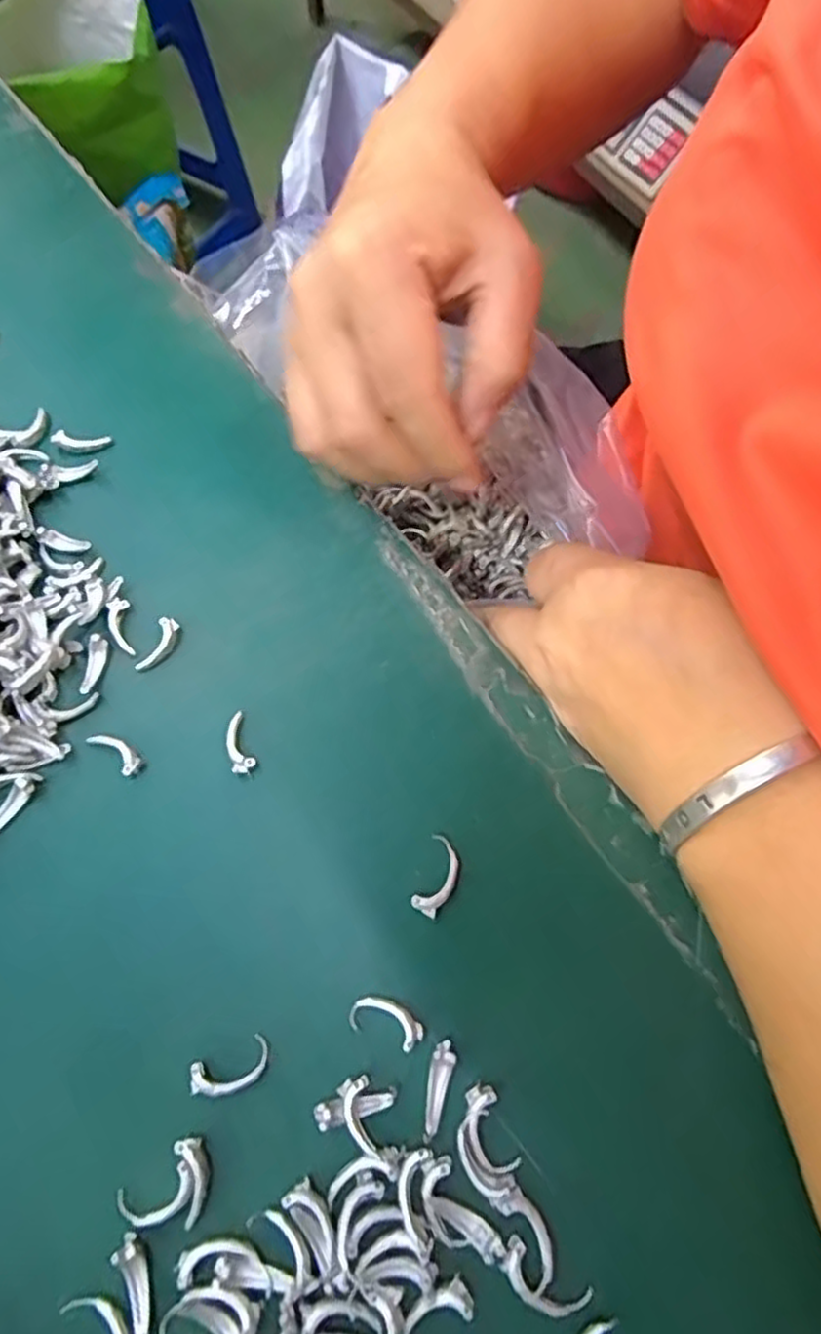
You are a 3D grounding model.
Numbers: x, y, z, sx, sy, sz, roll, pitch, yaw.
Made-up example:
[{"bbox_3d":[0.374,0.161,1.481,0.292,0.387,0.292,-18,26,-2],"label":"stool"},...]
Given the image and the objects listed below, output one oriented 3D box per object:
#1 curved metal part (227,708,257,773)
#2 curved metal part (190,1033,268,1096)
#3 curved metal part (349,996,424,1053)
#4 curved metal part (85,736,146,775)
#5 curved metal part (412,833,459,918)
[{"bbox_3d":[-0.055,0.024,0.224,0.007,0.004,0.020,-19,70,-8],"label":"curved metal part"},{"bbox_3d":[-0.049,0.109,0.191,0.022,0.004,0.011,-21,71,-9],"label":"curved metal part"},{"bbox_3d":[-0.006,0.098,0.195,0.021,0.004,0.010,20,70,7],"label":"curved metal part"},{"bbox_3d":[-0.093,0.027,0.223,0.020,0.004,0.007,37,73,12],"label":"curved metal part"},{"bbox_3d":[0.008,0.062,0.209,0.011,0.004,0.023,19,70,6],"label":"curved metal part"}]

